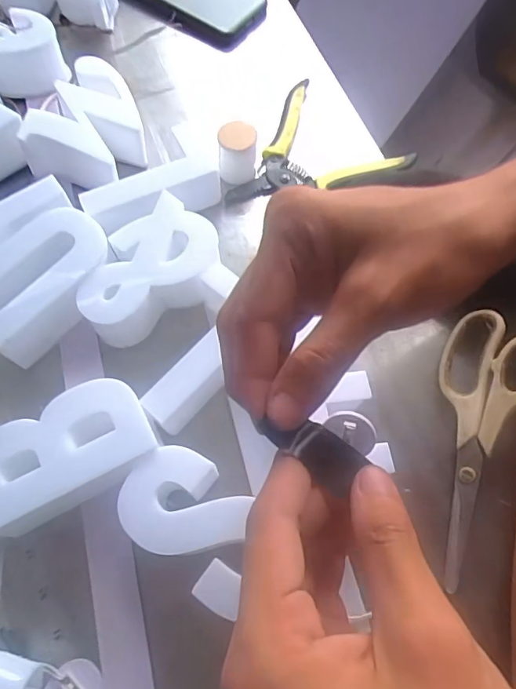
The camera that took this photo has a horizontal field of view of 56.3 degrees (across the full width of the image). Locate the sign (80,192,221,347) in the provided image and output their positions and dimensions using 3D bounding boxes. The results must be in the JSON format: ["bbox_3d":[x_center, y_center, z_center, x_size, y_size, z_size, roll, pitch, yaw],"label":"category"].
[{"bbox_3d":[-0.084,-0.055,0.367,0.112,0.042,0.079,-35,72,-15],"label":"sign"}]

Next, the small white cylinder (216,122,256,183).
[{"bbox_3d":[-0.017,-0.164,0.412,0.030,0.037,0.031,-1,67,0],"label":"small white cylinder"}]

